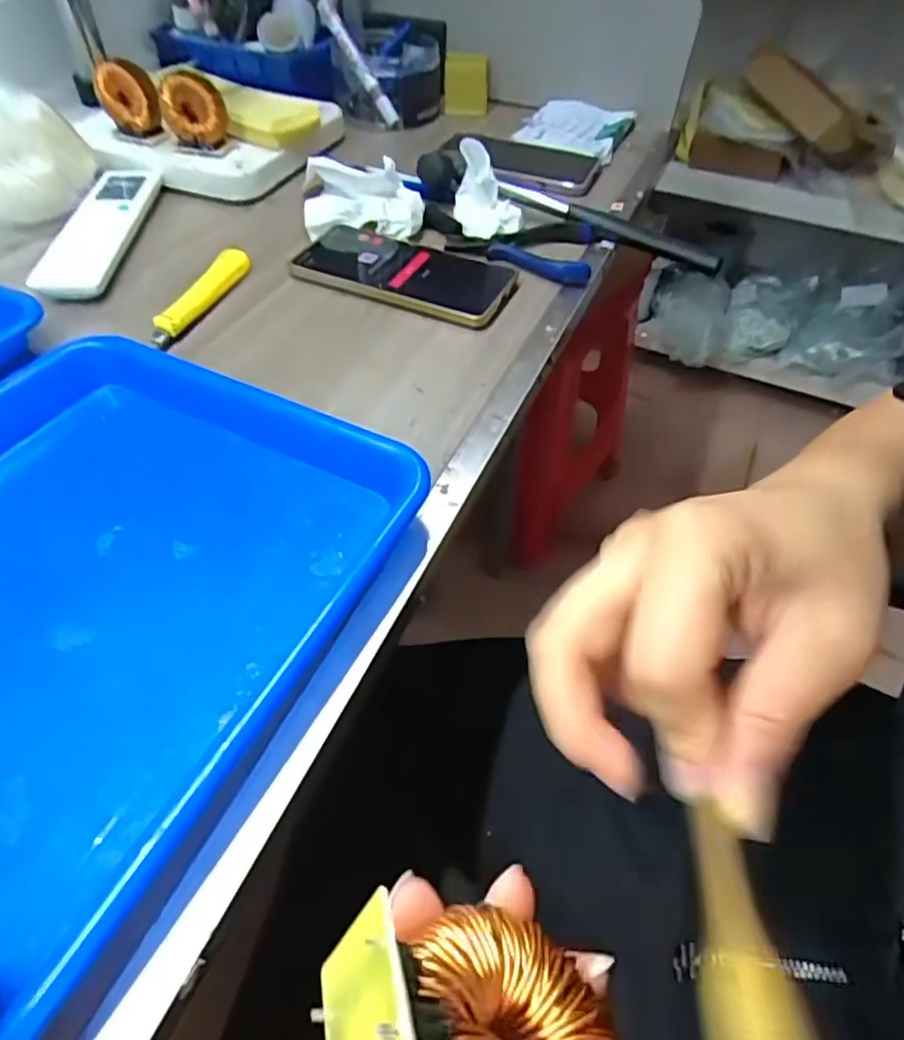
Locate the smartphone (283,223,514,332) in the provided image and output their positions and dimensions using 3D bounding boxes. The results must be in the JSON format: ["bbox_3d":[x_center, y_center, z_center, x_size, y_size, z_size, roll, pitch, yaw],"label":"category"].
[{"bbox_3d":[-0.040,-0.195,0.491,0.174,0.016,0.090,19,52,13],"label":"smartphone"}]

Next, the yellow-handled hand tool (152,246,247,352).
[{"bbox_3d":[-0.180,-0.161,0.455,0.020,0.019,0.113,16,51,10],"label":"yellow-handled hand tool"}]

